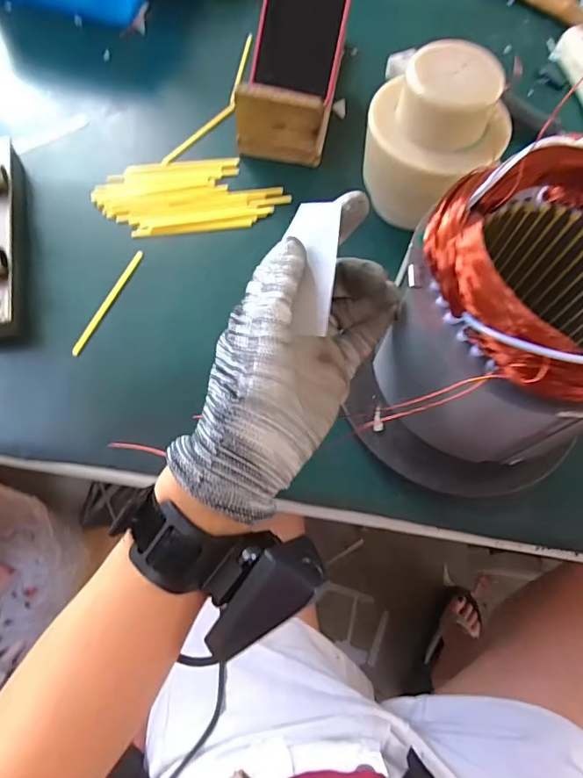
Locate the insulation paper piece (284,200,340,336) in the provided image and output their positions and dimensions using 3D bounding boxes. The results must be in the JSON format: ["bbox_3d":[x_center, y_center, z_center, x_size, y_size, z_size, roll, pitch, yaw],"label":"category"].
[{"bbox_3d":[0.009,-0.064,0.254,0.023,0.004,0.068,6,87,12],"label":"insulation paper piece"}]

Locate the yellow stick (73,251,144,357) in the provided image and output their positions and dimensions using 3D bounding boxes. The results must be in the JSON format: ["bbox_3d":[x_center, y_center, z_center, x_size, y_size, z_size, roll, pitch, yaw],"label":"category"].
[{"bbox_3d":[-0.159,-0.076,0.426,0.007,0.005,0.110,22,70,7],"label":"yellow stick"}]

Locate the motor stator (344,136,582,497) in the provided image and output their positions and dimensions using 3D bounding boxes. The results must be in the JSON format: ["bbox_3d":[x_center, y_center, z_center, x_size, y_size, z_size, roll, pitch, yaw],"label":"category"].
[{"bbox_3d":[0.131,-0.027,0.313,0.134,0.171,0.153,32,71,11],"label":"motor stator"}]

